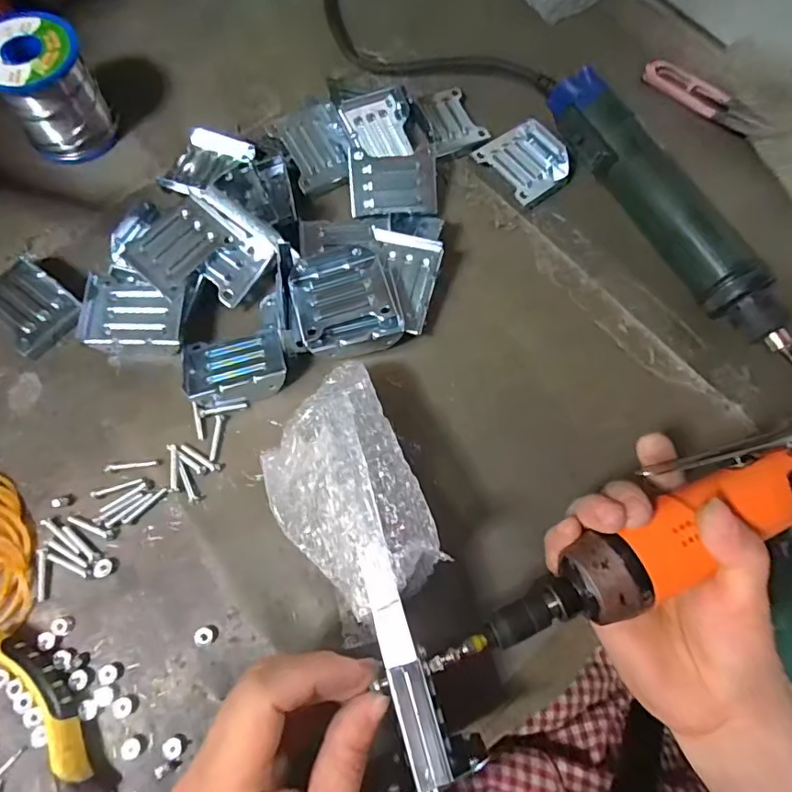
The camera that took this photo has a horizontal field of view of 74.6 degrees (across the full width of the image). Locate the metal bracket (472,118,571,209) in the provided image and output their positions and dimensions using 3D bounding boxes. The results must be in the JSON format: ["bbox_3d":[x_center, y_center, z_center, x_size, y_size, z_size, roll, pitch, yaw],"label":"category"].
[{"bbox_3d":[0.095,-0.169,0.376,0.052,0.014,0.057,-31,75,-12],"label":"metal bracket"}]

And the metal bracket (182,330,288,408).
[{"bbox_3d":[-0.097,-0.019,0.312,0.061,0.019,0.042,-8,71,-5],"label":"metal bracket"}]

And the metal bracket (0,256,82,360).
[{"bbox_3d":[-0.235,-0.058,0.332,0.059,0.010,0.045,38,74,11],"label":"metal bracket"}]

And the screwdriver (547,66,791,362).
[{"bbox_3d":[0.186,-0.119,0.347,0.040,0.036,0.255,-30,74,-12],"label":"screwdriver"}]

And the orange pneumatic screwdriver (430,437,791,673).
[{"bbox_3d":[0.132,0.062,0.243,0.251,0.033,0.038,-24,73,-10],"label":"orange pneumatic screwdriver"}]

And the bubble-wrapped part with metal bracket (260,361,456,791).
[{"bbox_3d":[-0.010,0.088,0.237,0.069,0.037,0.215,-18,65,-8],"label":"bubble-wrapped part with metal bracket"}]

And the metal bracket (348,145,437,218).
[{"bbox_3d":[-0.002,-0.144,0.353,0.058,0.006,0.042,-3,99,-5],"label":"metal bracket"}]

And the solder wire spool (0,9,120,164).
[{"bbox_3d":[-0.238,-0.211,0.357,0.064,0.062,0.062,-30,74,-12],"label":"solder wire spool"}]

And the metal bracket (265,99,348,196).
[{"bbox_3d":[-0.056,-0.175,0.368,0.046,0.013,0.057,-29,91,-12],"label":"metal bracket"}]

